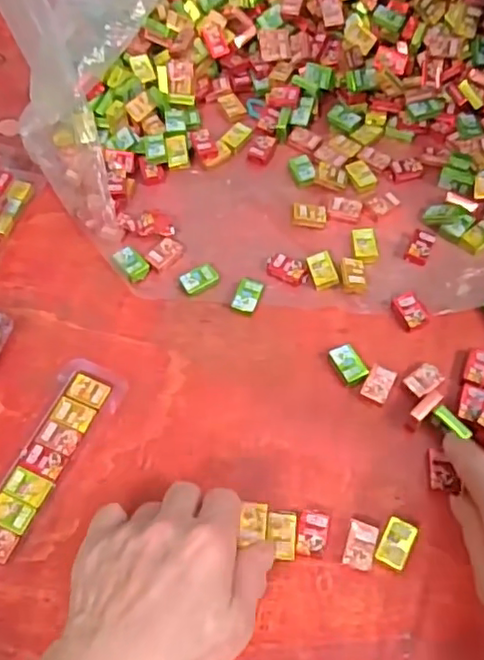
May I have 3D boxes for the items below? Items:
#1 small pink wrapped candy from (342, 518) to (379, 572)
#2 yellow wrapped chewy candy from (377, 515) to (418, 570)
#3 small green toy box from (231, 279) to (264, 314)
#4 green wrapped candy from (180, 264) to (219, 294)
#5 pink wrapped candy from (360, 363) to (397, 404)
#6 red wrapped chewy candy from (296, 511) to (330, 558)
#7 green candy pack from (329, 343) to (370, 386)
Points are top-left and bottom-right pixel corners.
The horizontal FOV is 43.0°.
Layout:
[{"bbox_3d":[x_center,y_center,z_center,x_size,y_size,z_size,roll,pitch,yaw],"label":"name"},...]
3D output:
[{"bbox_3d":[0.067,0.123,0.351,0.016,0.008,0.025,15,62,10],"label":"small pink wrapped candy"},{"bbox_3d":[0.088,0.122,0.351,0.017,0.006,0.026,25,64,15],"label":"yellow wrapped chewy candy"},{"bbox_3d":[0.005,-0.024,0.436,0.017,0.008,0.028,15,62,10],"label":"small green toy box"},{"bbox_3d":[-0.031,-0.037,0.443,0.026,0.008,0.016,-31,64,-15],"label":"green wrapped candy"},{"bbox_3d":[0.089,0.035,0.400,0.017,0.006,0.025,24,64,15],"label":"pink wrapped candy"},{"bbox_3d":[0.041,0.117,0.354,0.017,0.008,0.025,8,61,6],"label":"red wrapped chewy candy"},{"bbox_3d":[0.071,0.023,0.407,0.019,0.010,0.026,-26,63,-12],"label":"green candy pack"}]

